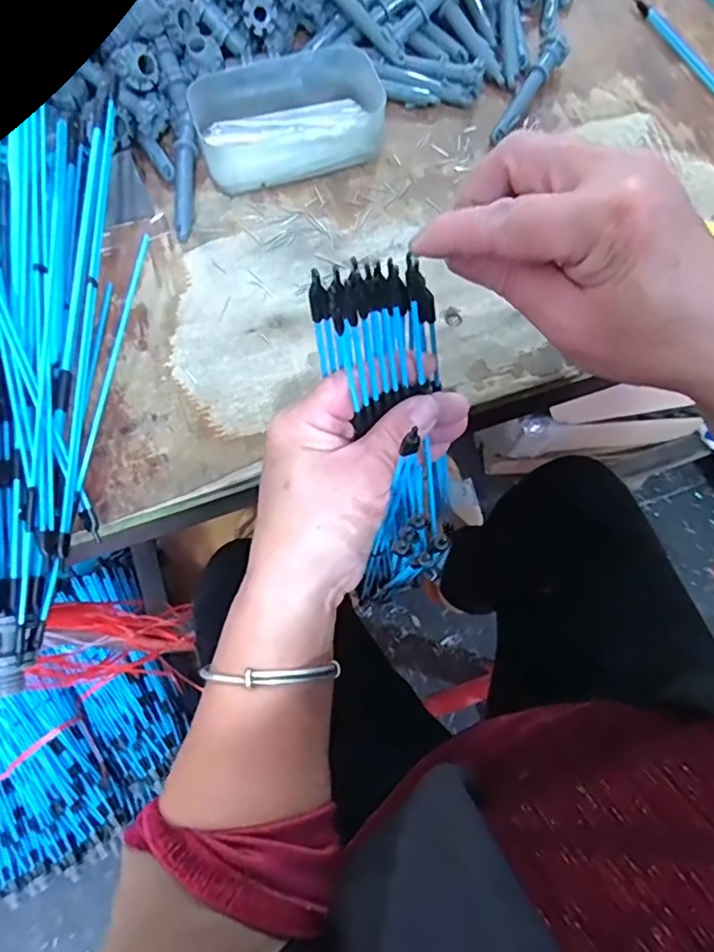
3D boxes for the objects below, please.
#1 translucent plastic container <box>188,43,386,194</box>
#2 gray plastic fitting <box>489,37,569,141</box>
[{"bbox_3d":[-0.046,-0.236,0.387,0.116,0.034,0.078,-19,73,-7],"label":"translucent plastic container"},{"bbox_3d":[0.122,-0.270,0.408,0.018,0.015,0.106,26,73,7],"label":"gray plastic fitting"}]

